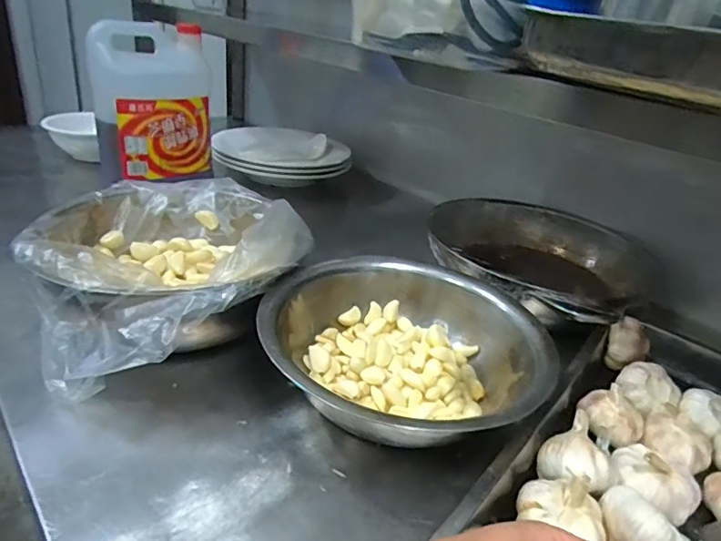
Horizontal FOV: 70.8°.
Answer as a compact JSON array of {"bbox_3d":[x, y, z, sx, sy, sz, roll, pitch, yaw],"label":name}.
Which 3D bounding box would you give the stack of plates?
[{"bbox_3d":[-0.186,-0.255,1.119,0.287,0.068,0.226,-6,30,-25],"label":"stack of plates"}]

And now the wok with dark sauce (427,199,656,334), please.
[{"bbox_3d":[0.239,-0.011,0.716,0.263,0.083,0.290,-19,37,-41],"label":"wok with dark sauce"}]

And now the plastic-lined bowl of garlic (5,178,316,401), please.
[{"bbox_3d":[-0.206,-0.003,0.571,0.276,0.114,0.301,6,27,-3],"label":"plastic-lined bowl of garlic"}]

